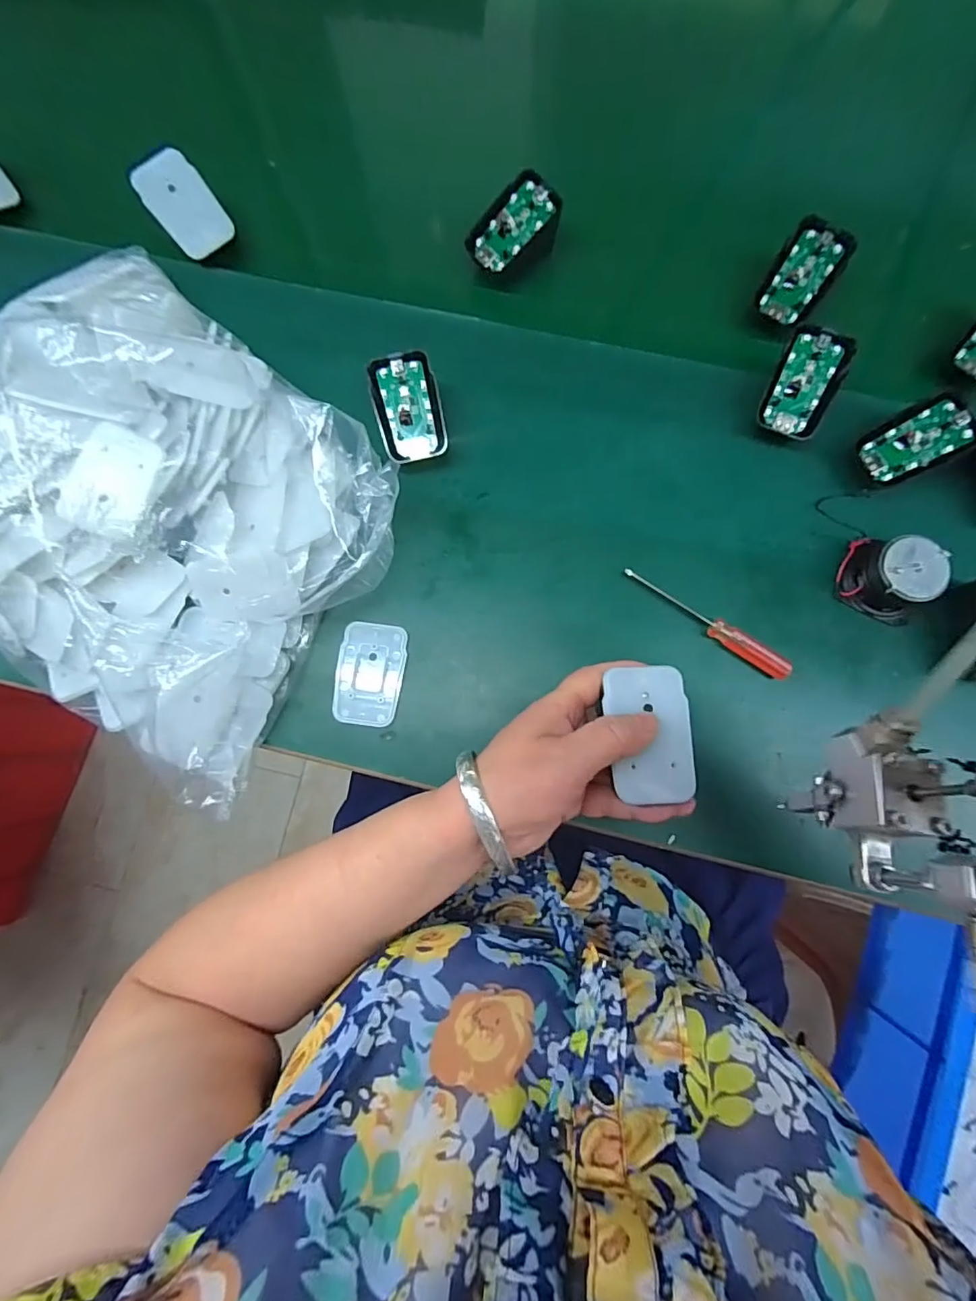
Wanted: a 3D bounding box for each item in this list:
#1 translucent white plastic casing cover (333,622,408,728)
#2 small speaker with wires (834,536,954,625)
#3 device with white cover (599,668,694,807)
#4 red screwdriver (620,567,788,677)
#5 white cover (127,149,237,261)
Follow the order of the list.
[{"bbox_3d":[-0.082,0.016,0.359,0.045,0.004,0.069,8,83,4],"label":"translucent white plastic casing cover"},{"bbox_3d":[0.272,-0.049,0.348,0.055,0.034,0.048,25,84,5],"label":"small speaker with wires"},{"bbox_3d":[0.085,0.043,0.269,0.041,0.013,0.067,-6,84,2],"label":"device with white cover"},{"bbox_3d":[0.150,-0.021,0.357,0.125,0.009,0.015,35,85,6],"label":"red screwdriver"},{"bbox_3d":[-0.228,-0.334,0.391,0.044,0.007,0.066,-38,107,3],"label":"white cover"}]

